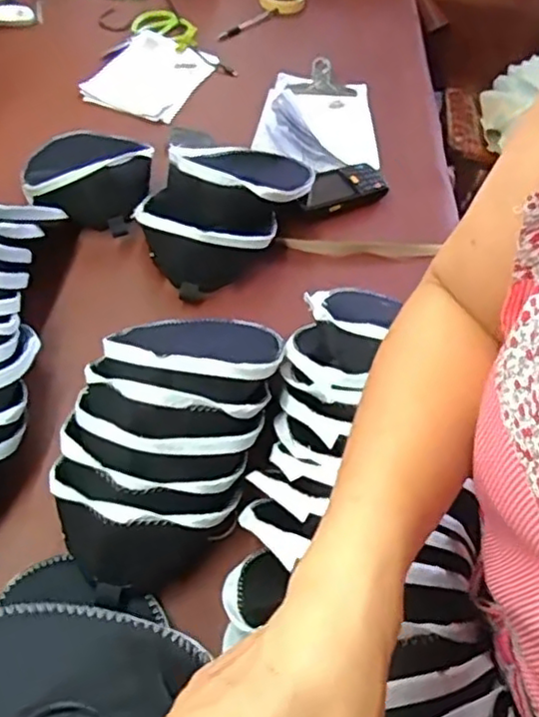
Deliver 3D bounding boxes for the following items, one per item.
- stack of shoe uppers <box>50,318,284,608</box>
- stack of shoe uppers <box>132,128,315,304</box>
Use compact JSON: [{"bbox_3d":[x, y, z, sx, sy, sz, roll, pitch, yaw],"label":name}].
[{"bbox_3d":[-0.096,0.055,0.605,0.168,0.133,0.292,16,50,7],"label":"stack of shoe uppers"},{"bbox_3d":[-0.056,-0.214,0.847,0.199,0.106,0.290,10,50,2],"label":"stack of shoe uppers"}]

